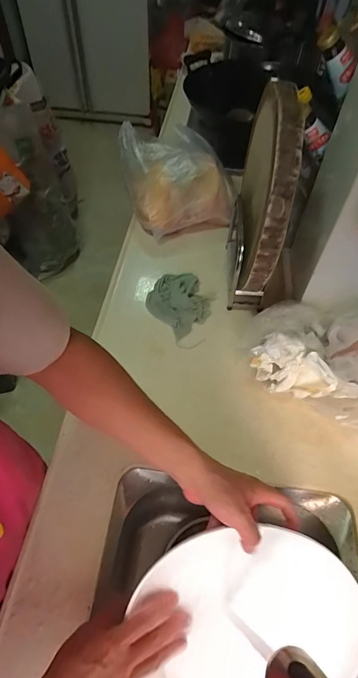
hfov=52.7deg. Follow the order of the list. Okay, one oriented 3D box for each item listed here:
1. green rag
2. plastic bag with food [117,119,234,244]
[{"bbox_3d":[0.005,-0.090,0.826,0.141,0.039,0.144,-34,62,-24],"label":"green rag"},{"bbox_3d":[-0.010,-0.448,1.026,0.275,0.167,0.327,-13,55,-12],"label":"plastic bag with food"}]

